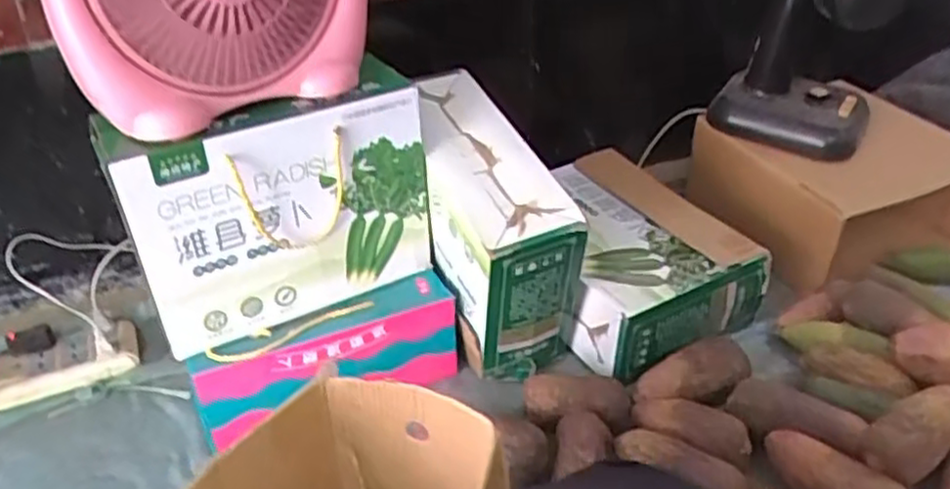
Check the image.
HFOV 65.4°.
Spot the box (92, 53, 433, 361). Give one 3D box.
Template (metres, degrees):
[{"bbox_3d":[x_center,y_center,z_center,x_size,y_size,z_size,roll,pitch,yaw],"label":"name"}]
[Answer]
[{"bbox_3d":[-0.234,-0.050,0.903,0.348,0.247,0.131,-22,40,-27],"label":"box"}]

